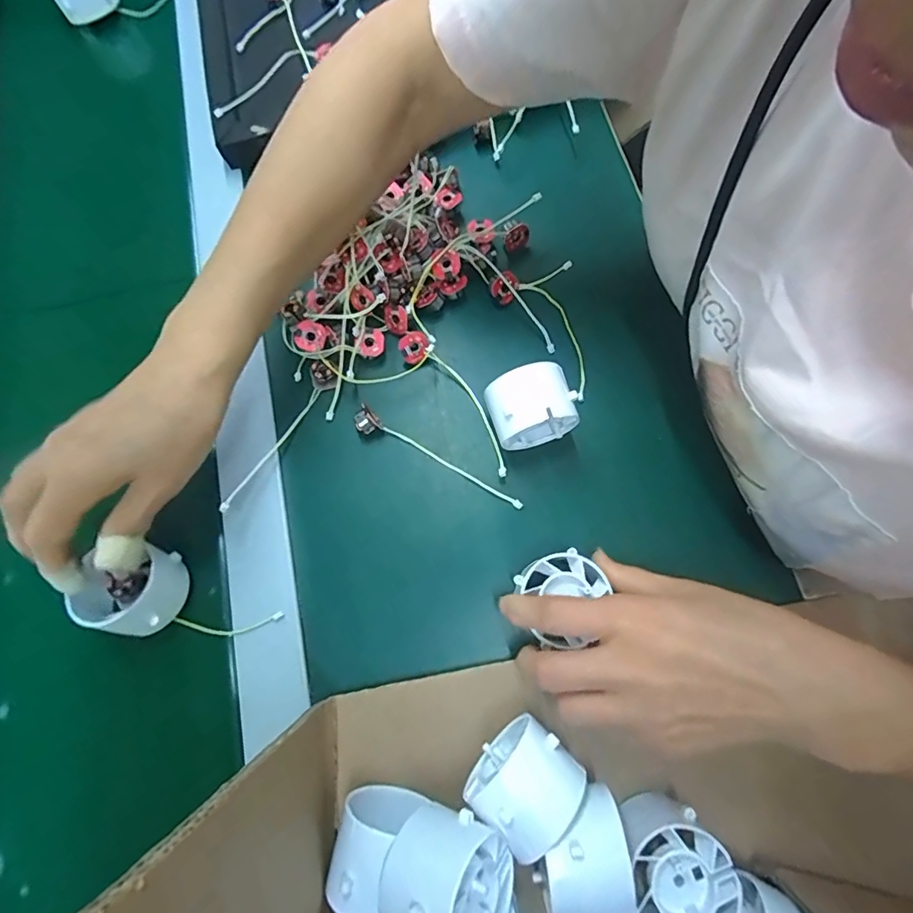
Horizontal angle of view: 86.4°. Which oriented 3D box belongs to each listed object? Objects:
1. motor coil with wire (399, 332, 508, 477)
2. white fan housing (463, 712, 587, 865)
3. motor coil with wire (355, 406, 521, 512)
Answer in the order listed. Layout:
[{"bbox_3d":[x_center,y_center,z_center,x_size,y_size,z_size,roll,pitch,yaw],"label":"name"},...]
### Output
[{"bbox_3d":[0.003,-0.036,0.318,0.023,0.024,0.112,-37,77,-7],"label":"motor coil with wire"},{"bbox_3d":[0.033,0.153,0.229,0.045,0.042,0.037,-44,78,-8],"label":"white fan housing"},{"bbox_3d":[-0.013,0.004,0.307,0.117,0.020,0.014,30,79,9],"label":"motor coil with wire"}]

